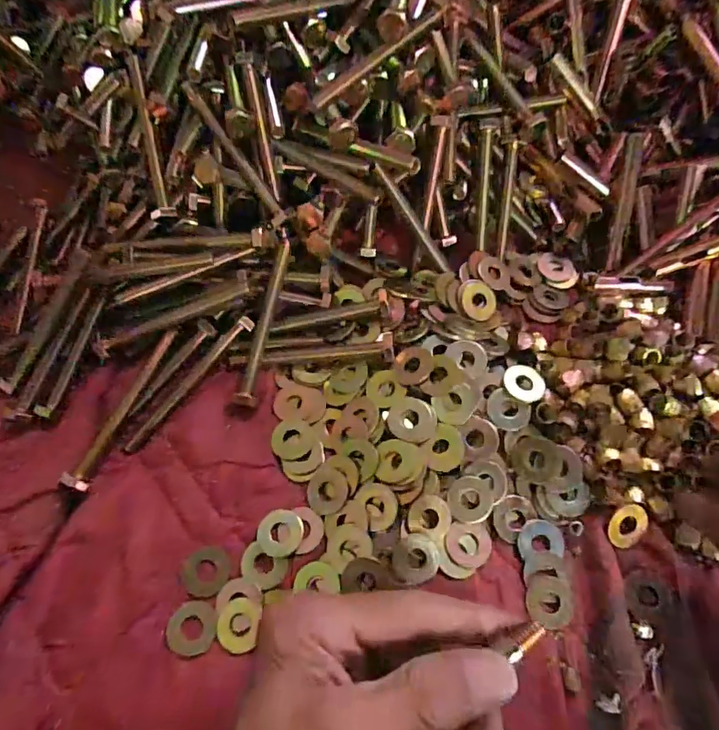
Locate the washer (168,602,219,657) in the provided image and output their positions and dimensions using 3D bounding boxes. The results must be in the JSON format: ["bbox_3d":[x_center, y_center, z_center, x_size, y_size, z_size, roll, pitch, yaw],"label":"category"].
[{"bbox_3d":[-0.083,0.130,0.246,0.023,0.004,0.023,0,64,1],"label":"washer"}]

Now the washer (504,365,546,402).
[{"bbox_3d":[0.095,0.010,0.286,0.022,0.004,0.024,-1,64,1],"label":"washer"}]

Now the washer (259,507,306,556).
[{"bbox_3d":[-0.042,0.089,0.265,0.024,0.004,0.024,-1,64,1],"label":"washer"}]

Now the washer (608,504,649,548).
[{"bbox_3d":[0.142,0.085,0.264,0.019,0.004,0.024,34,79,-8],"label":"washer"}]

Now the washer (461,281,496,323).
[{"bbox_3d":[0.077,-0.041,0.318,0.023,0.004,0.027,8,75,-12],"label":"washer"}]

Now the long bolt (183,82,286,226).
[{"bbox_3d":[-0.079,-0.132,0.314,0.009,0.008,0.101,-36,94,-15],"label":"long bolt"}]

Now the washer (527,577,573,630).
[{"bbox_3d":[0.097,0.120,0.251,0.023,0.004,0.023,3,64,3],"label":"washer"}]

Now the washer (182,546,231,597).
[{"bbox_3d":[-0.079,0.107,0.258,0.023,0.004,0.023,1,64,2],"label":"washer"}]

